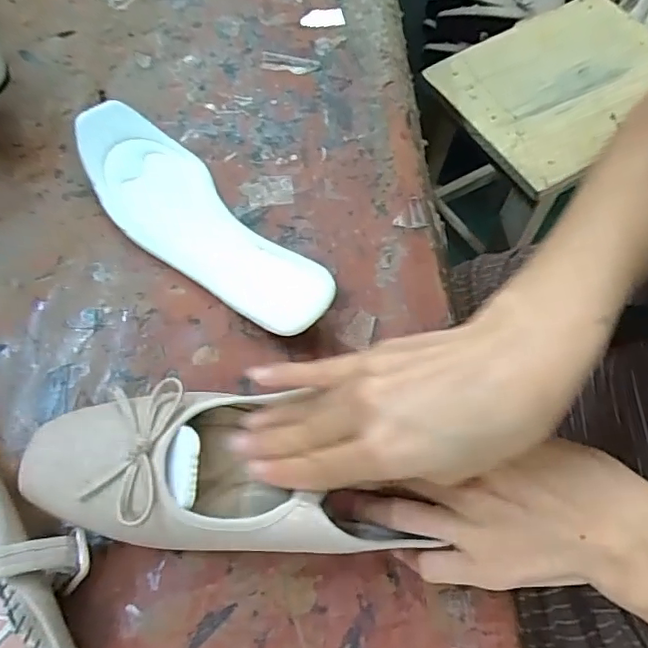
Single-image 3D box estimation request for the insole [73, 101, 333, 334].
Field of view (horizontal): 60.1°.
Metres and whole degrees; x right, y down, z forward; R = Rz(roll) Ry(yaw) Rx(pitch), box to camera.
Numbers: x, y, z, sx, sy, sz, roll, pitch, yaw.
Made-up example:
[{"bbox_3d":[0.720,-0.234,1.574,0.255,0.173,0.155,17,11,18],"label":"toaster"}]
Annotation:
[{"bbox_3d":[-0.091,-0.072,0.384,0.075,0.034,0.232,-36,70,-16],"label":"insole"}]

